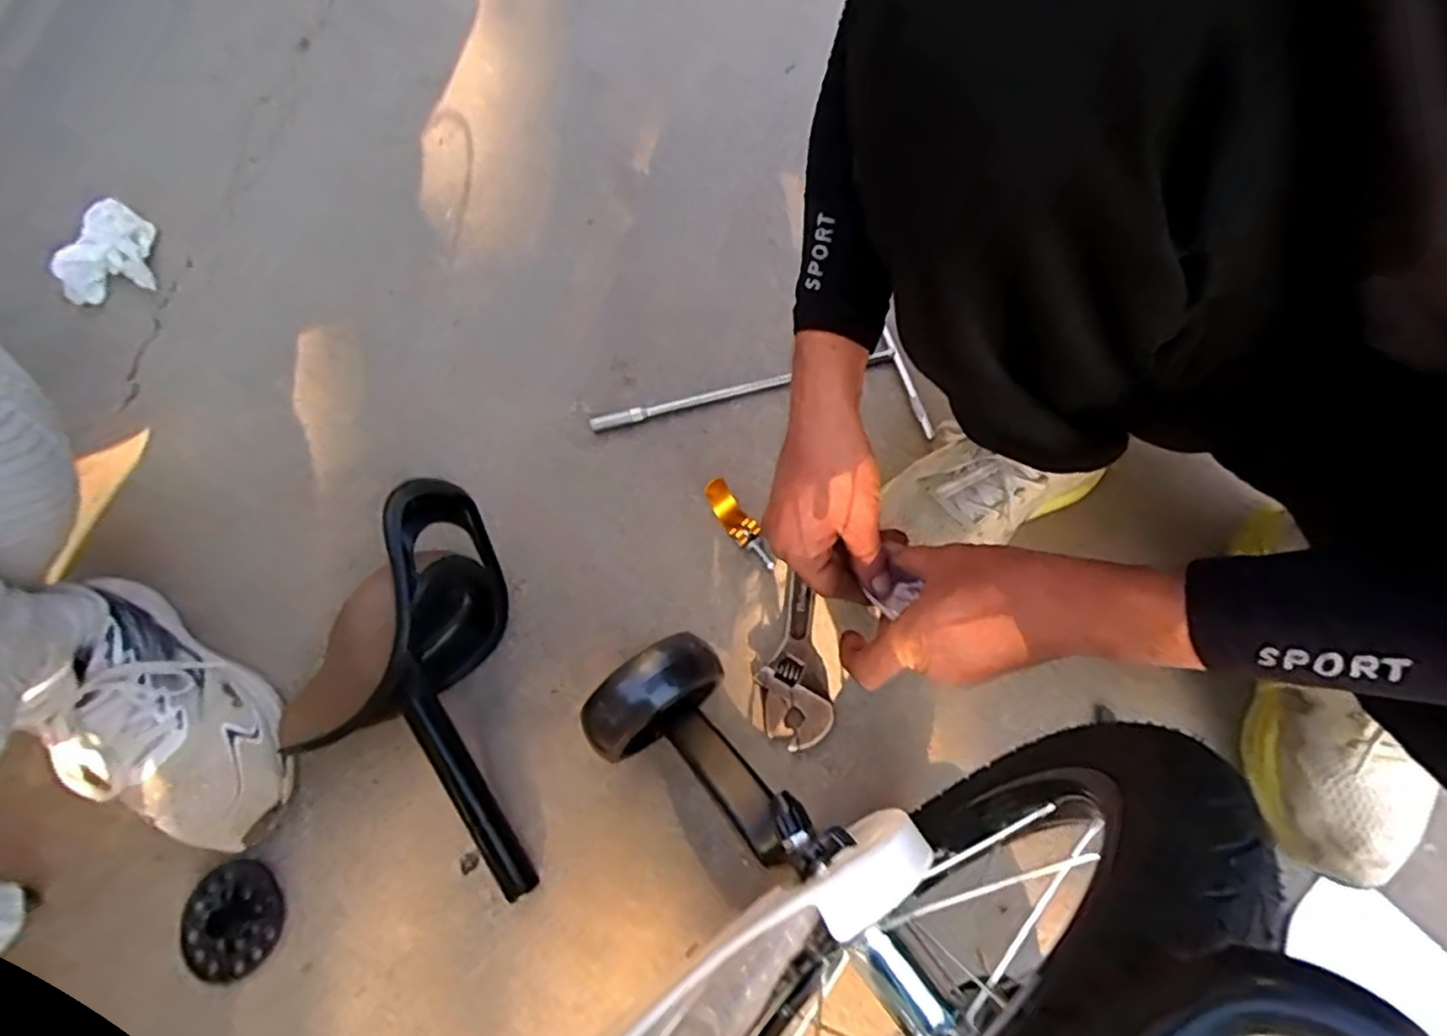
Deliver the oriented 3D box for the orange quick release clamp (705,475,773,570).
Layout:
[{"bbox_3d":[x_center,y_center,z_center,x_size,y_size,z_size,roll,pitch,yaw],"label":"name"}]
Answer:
[{"bbox_3d":[0.017,0.006,0.563,0.026,0.045,0.078,-40,72,-13],"label":"orange quick release clamp"}]

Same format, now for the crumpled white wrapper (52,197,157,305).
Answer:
[{"bbox_3d":[-0.603,-0.255,0.665,0.065,0.061,0.103,29,72,13],"label":"crumpled white wrapper"}]

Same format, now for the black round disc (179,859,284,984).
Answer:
[{"bbox_3d":[-0.347,0.282,0.467,0.071,0.017,0.072,-1,68,2],"label":"black round disc"}]

